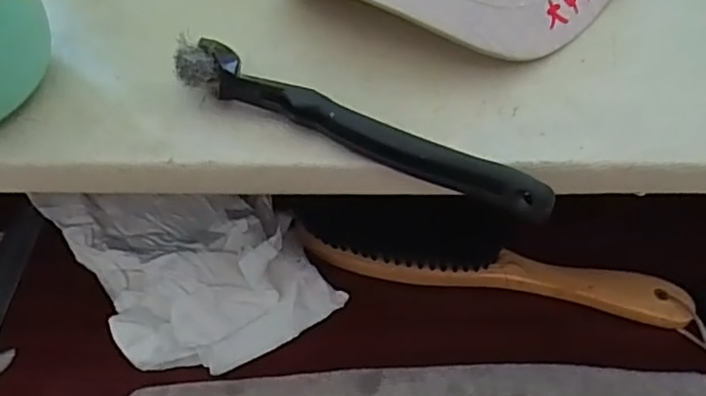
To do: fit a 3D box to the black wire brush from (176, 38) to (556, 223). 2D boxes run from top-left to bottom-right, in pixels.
[{"bbox_3d":[-0.003,-0.028,0.240,0.160,0.021,0.025,25,56,20],"label":"black wire brush"}]

